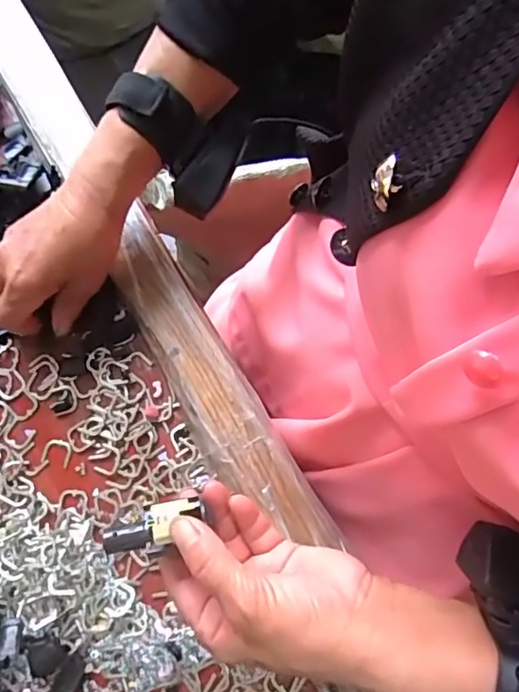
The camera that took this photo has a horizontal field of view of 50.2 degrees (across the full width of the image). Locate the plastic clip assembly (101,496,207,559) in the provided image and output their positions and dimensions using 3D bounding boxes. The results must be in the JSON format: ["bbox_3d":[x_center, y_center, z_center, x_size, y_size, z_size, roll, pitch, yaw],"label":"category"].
[{"bbox_3d":[-0.053,0.091,0.275,0.049,0.015,0.021,-24,74,-6],"label":"plastic clip assembly"}]

